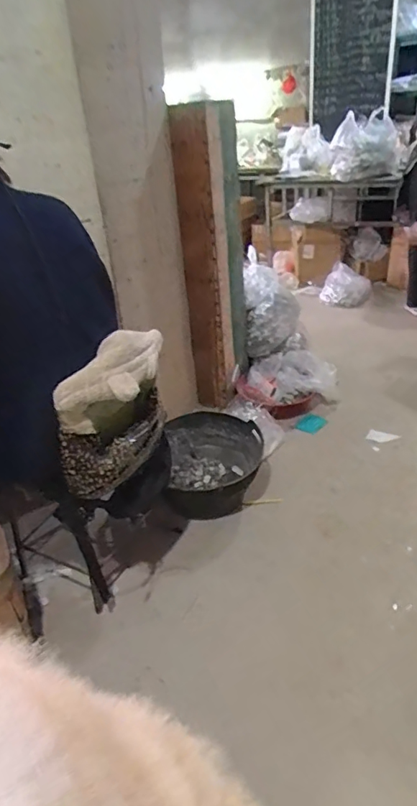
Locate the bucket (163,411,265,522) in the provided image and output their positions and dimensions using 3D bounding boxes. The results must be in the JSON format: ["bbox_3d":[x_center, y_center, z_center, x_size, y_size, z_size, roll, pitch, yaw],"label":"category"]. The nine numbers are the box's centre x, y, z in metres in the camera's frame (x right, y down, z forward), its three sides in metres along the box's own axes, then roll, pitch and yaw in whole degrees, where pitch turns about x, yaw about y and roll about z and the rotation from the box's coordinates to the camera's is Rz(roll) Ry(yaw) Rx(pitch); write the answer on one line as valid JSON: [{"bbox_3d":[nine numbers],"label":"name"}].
[{"bbox_3d":[0.021,0.219,1.700,0.343,0.212,0.396,-6,29,-1],"label":"bucket"}]

